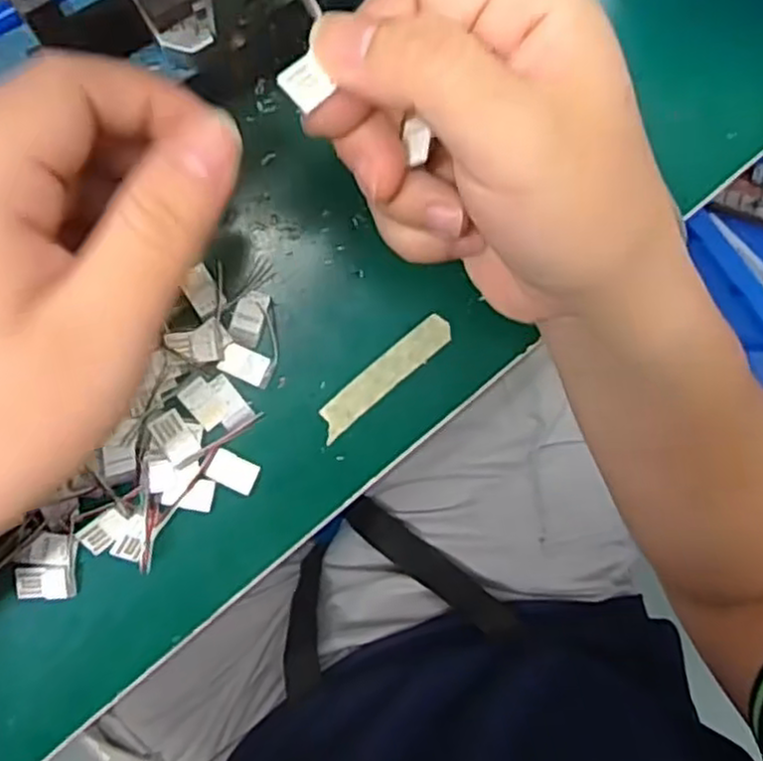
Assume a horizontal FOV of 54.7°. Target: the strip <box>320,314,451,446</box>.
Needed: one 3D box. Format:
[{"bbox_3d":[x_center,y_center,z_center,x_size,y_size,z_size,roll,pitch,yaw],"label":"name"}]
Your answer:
[{"bbox_3d":[0.001,-0.002,0.286,0.062,0.004,0.013,-41,88,-4],"label":"strip"}]

